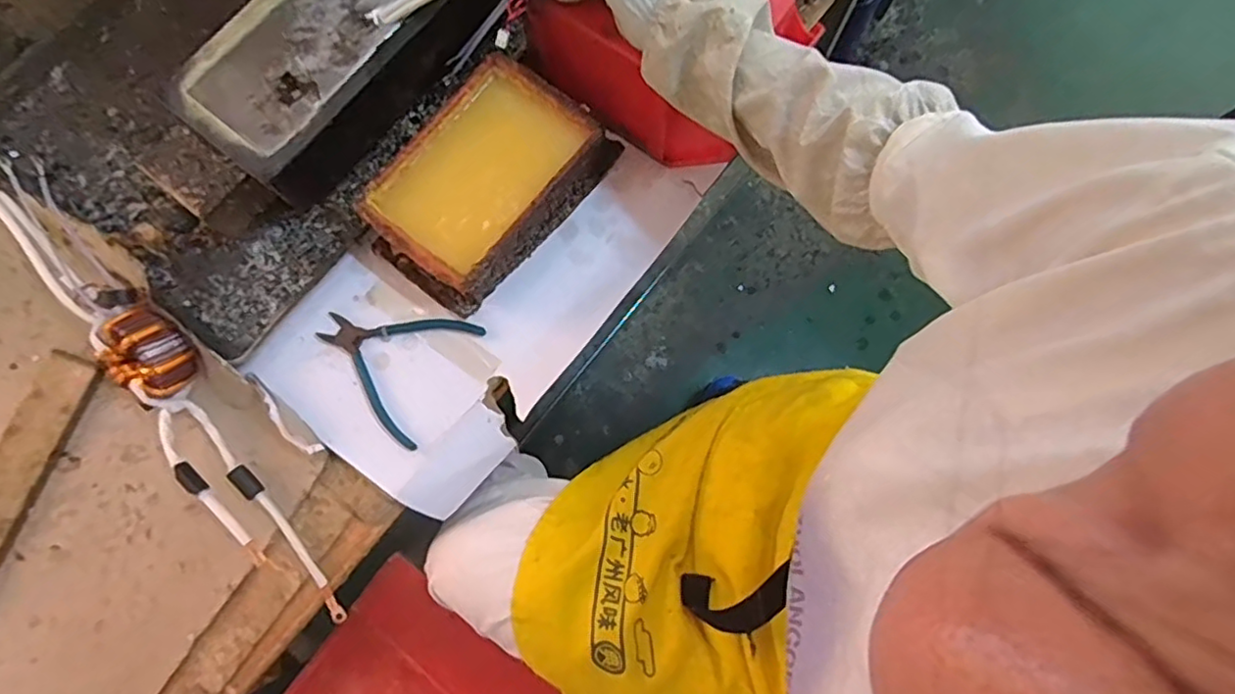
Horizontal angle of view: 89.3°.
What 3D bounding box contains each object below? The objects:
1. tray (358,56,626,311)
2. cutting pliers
[{"bbox_3d":[-0.121,-0.152,0.586,0.137,0.067,0.223,38,80,8],"label":"tray"},{"bbox_3d":[-0.214,0.008,0.580,0.134,0.008,0.123,27,79,6],"label":"cutting pliers"}]

